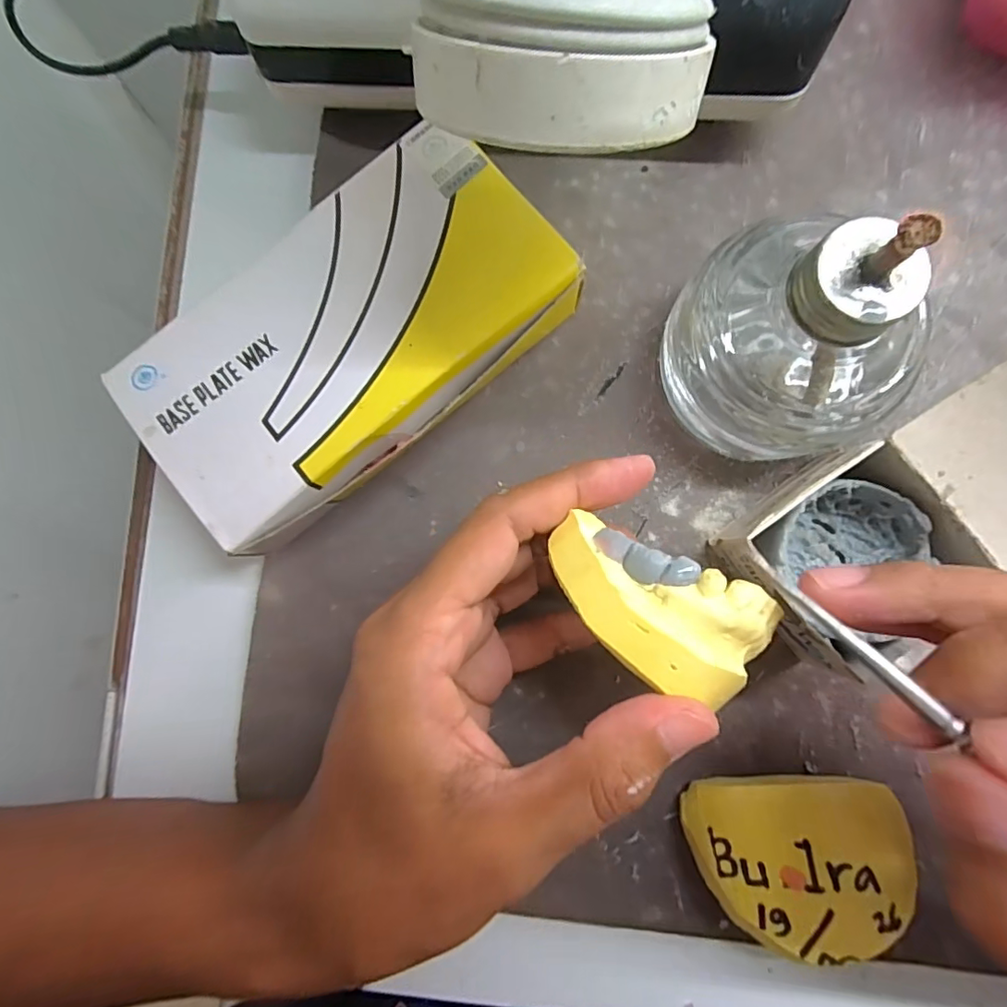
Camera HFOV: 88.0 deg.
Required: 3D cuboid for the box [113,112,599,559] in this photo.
[{"bbox_3d":[-0.053,-0.058,0.189,0.148,0.034,0.085,-38,84,-1],"label":"box"}]

